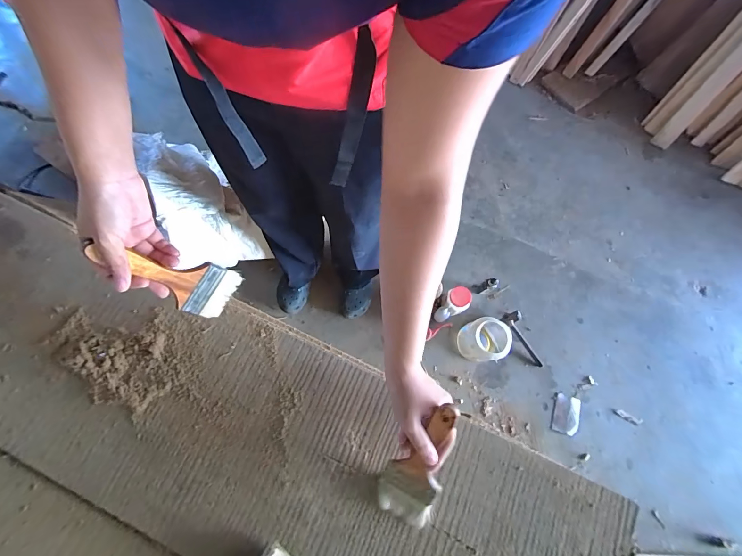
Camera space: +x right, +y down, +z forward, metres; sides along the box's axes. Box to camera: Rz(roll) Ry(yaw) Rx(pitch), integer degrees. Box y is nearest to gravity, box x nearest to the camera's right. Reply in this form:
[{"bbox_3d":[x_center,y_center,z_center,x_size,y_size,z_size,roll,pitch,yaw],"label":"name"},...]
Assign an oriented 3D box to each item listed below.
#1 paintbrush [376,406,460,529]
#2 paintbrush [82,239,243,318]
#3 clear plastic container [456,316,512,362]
[{"bbox_3d":[0.064,0.229,0.433,0.070,0.032,0.181,19,112,4],"label":"paintbrush"},{"bbox_3d":[-0.246,0.004,0.425,0.010,0.183,0.072,30,91,33],"label":"paintbrush"},{"bbox_3d":[0.344,0.192,1.064,0.142,0.143,0.126,7,73,0],"label":"clear plastic container"}]

